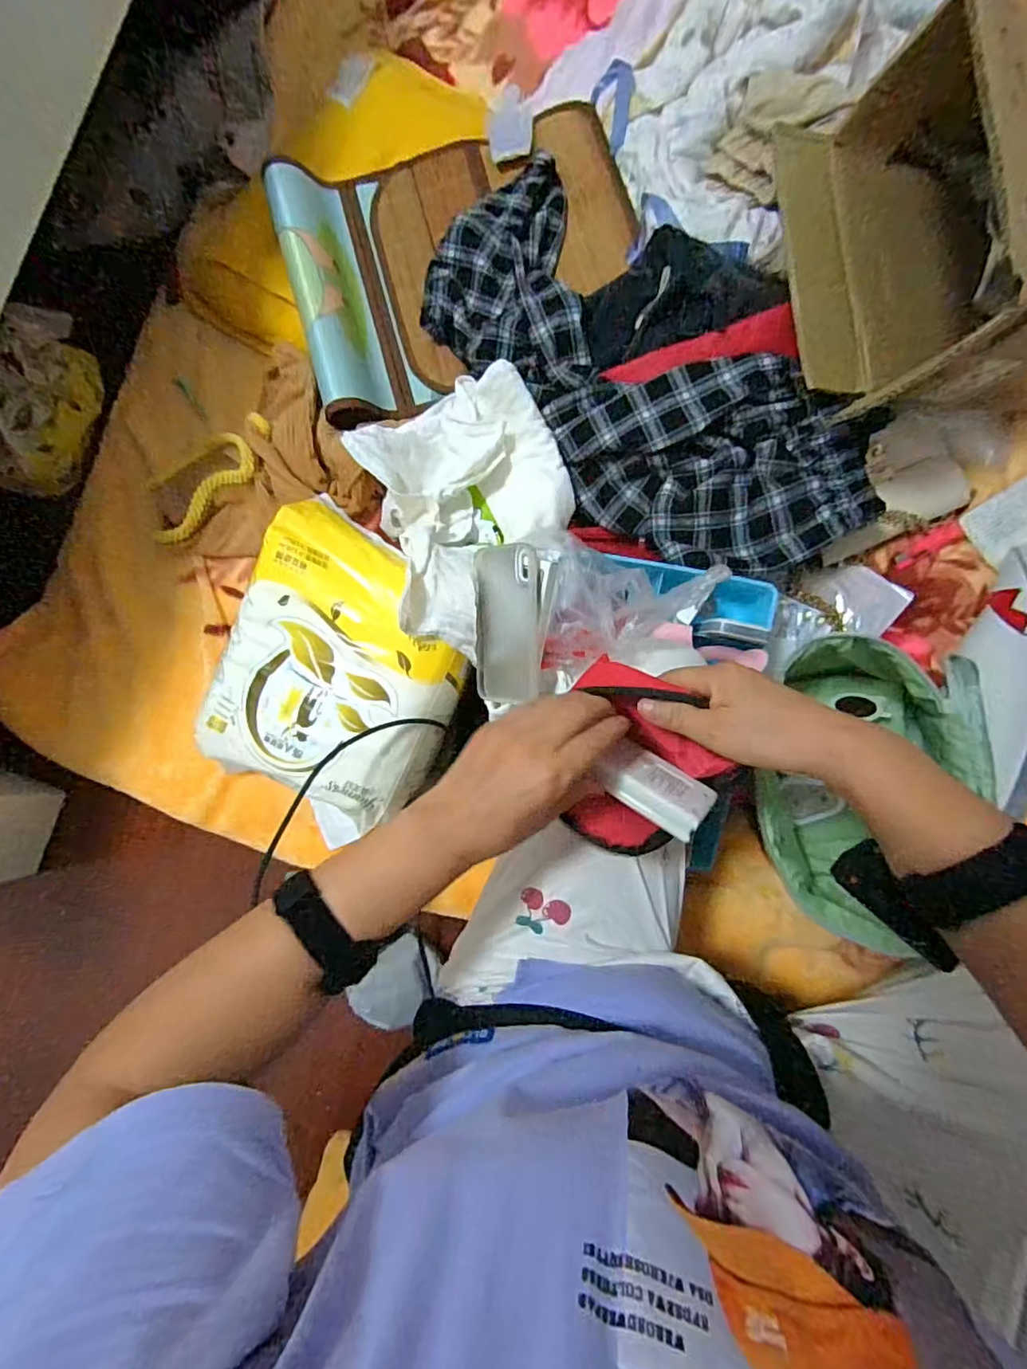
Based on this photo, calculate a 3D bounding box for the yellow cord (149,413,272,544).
[{"bbox_3d":[-0.394,-0.276,0.725,0.196,0.041,0.115,-36,82,-1],"label":"yellow cord"}]

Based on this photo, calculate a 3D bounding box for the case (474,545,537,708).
[{"bbox_3d":[-0.007,-0.061,0.567,0.080,0.009,0.153,2,95,44],"label":"case"}]

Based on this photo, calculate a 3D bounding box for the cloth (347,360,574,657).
[{"bbox_3d":[-0.040,-0.197,0.620,0.218,0.117,0.289,-24,82,0],"label":"cloth"}]

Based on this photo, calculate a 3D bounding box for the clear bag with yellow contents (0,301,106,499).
[{"bbox_3d":[-0.643,-0.385,0.765,0.071,0.150,0.248,-1,83,4],"label":"clear bag with yellow contents"}]

